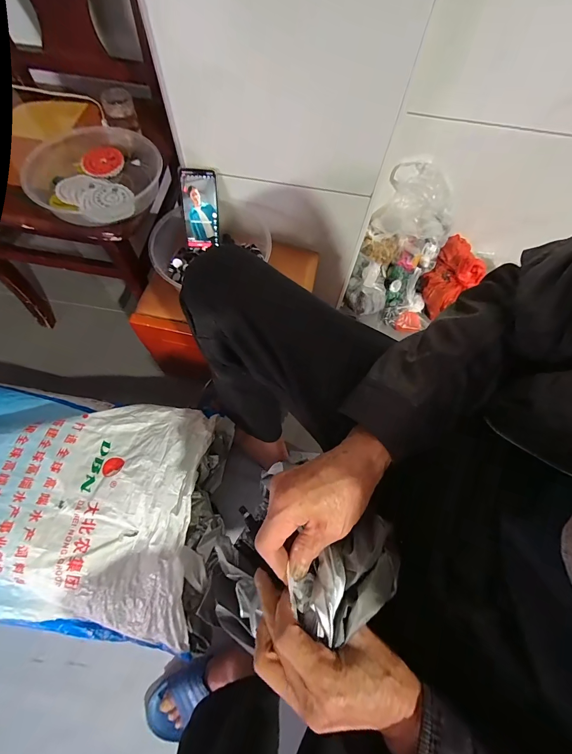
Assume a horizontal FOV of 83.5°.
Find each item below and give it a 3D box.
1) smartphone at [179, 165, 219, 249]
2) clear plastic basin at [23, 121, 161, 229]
[{"bbox_3d":[-0.181,-0.350,0.675,0.072,0.149,0.012,1,33,-2],"label":"smartphone"},{"bbox_3d":[-0.342,-0.369,0.574,0.212,0.058,0.227,43,72,14],"label":"clear plastic basin"}]

